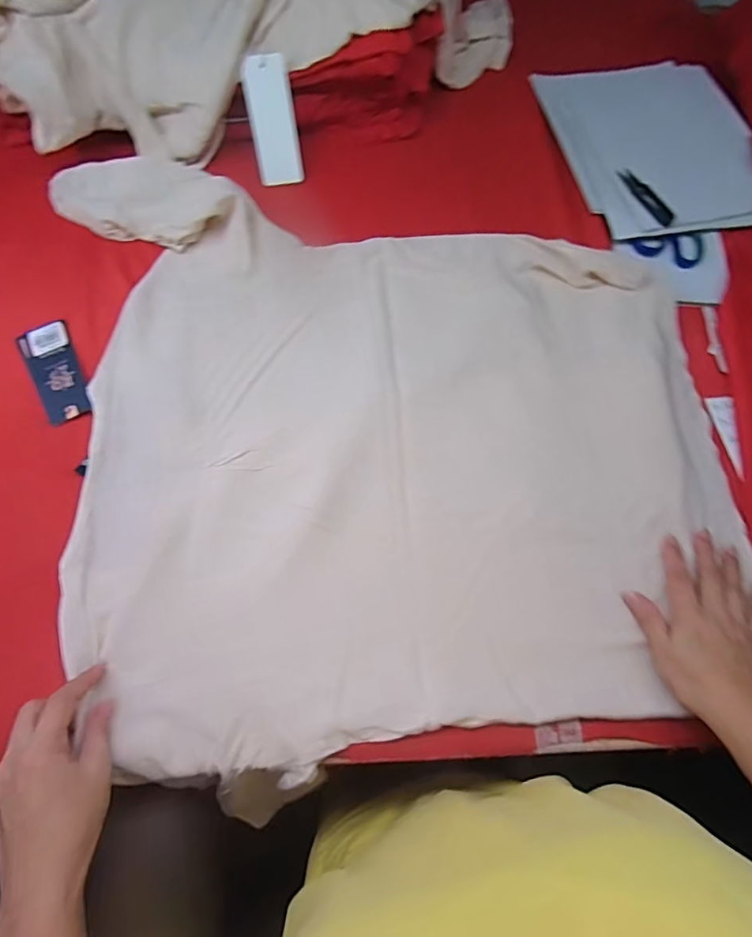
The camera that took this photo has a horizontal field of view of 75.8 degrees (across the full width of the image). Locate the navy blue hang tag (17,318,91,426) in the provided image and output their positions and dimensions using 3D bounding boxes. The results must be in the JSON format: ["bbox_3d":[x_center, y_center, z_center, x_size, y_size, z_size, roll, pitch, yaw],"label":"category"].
[{"bbox_3d":[-0.326,-0.099,0.490,0.046,0.008,0.115,-24,73,-13],"label":"navy blue hang tag"}]

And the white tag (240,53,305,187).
[{"bbox_3d":[-0.118,-0.396,0.555,0.053,0.120,0.005,-8,33,-1],"label":"white tag"}]

